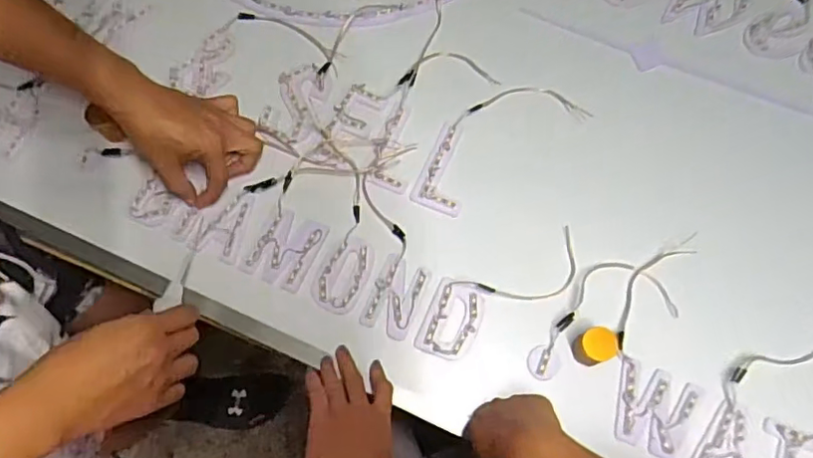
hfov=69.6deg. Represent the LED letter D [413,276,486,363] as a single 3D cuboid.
[{"bbox_3d":[0.048,0.093,0.607,0.057,0.008,0.084,20,71,7],"label":"LED letter D"}]

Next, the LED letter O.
[{"bbox_3d":[-0.067,0.049,0.625,0.057,0.007,0.086,20,71,7],"label":"LED letter O"}]

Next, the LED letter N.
[{"bbox_3d":[-0.011,0.071,0.614,0.054,0.005,0.080,20,71,7],"label":"LED letter N"}]

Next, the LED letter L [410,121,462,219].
[{"bbox_3d":[0.050,-0.069,0.664,0.057,0.005,0.106,23,71,8],"label":"LED letter L"}]

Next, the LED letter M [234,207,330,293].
[{"bbox_3d":[-0.132,0.022,0.633,0.070,0.008,0.076,24,71,8],"label":"LED letter M"}]

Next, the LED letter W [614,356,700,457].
[{"bbox_3d":[0.242,0.177,0.572,0.081,0.009,0.078,20,71,7],"label":"LED letter W"}]

